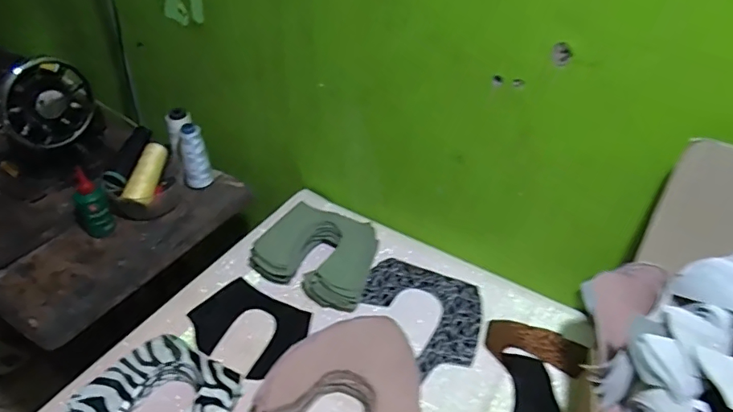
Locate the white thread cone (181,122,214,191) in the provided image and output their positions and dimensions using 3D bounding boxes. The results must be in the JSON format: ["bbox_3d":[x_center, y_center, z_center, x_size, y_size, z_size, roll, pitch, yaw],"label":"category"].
[{"bbox_3d":[-0.287,-0.075,0.862,0.037,0.122,0.042,-3,41,-6],"label":"white thread cone"}]

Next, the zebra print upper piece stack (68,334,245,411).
[{"bbox_3d":[-0.224,0.217,0.567,0.163,0.038,0.135,22,44,22],"label":"zebra print upper piece stack"}]

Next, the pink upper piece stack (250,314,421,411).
[{"bbox_3d":[-0.017,0.204,0.592,0.173,0.033,0.170,20,44,19],"label":"pink upper piece stack"}]

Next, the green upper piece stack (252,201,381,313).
[{"bbox_3d":[-0.064,0.066,0.740,0.165,0.051,0.137,21,44,20],"label":"green upper piece stack"}]

